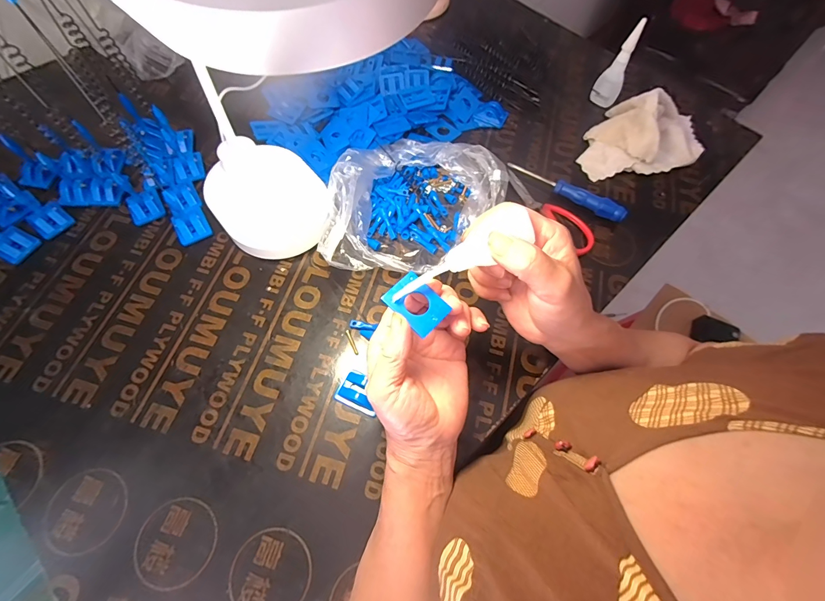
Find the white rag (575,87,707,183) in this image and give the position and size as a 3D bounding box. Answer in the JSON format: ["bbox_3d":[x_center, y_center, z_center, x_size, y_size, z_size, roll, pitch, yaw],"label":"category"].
[{"bbox_3d":[0.306,-0.222,0.473,0.173,0.061,0.107,-6,66,-5],"label":"white rag"}]

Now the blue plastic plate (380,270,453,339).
[{"bbox_3d":[0.003,0.001,0.257,0.041,0.007,0.030,44,67,10],"label":"blue plastic plate"}]

